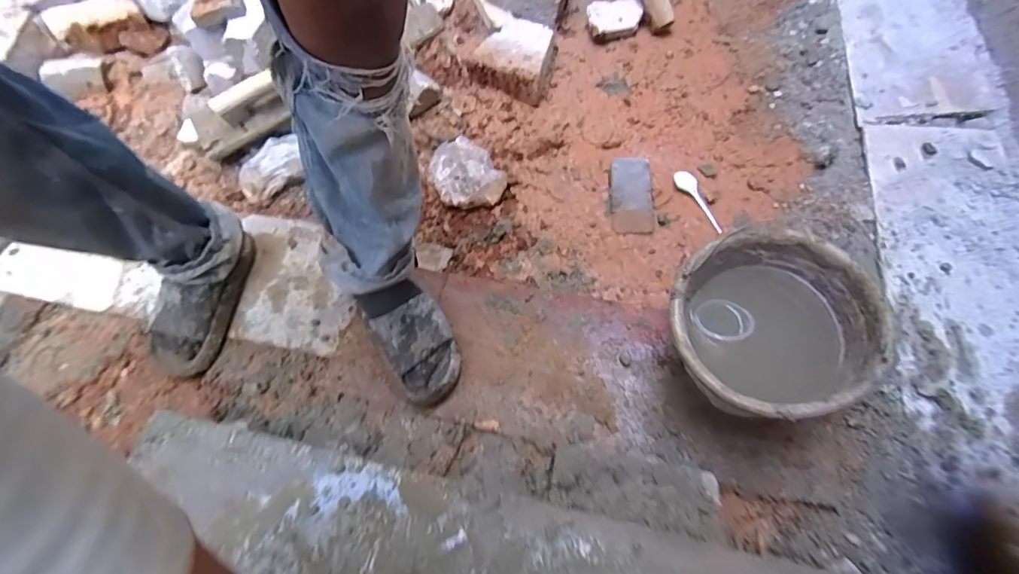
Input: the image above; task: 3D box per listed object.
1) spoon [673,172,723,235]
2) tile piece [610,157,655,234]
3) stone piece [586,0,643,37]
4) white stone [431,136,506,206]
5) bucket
[{"bbox_3d":[0.366,-0.168,0.900,0.037,0.008,0.162,-20,59,-8],"label":"spoon"},{"bbox_3d":[0.235,-0.176,0.908,0.078,0.015,0.155,-2,75,3],"label":"tile piece"},{"bbox_3d":[0.256,-0.659,1.153,0.124,0.054,0.088,-10,59,0],"label":"stone piece"},{"bbox_3d":[-0.094,-0.233,0.938,0.124,0.054,0.178,-26,60,-12],"label":"white stone"},{"bbox_3d":[0.326,0.075,0.636,0.240,0.187,0.225,-2,58,3],"label":"bucket"}]

